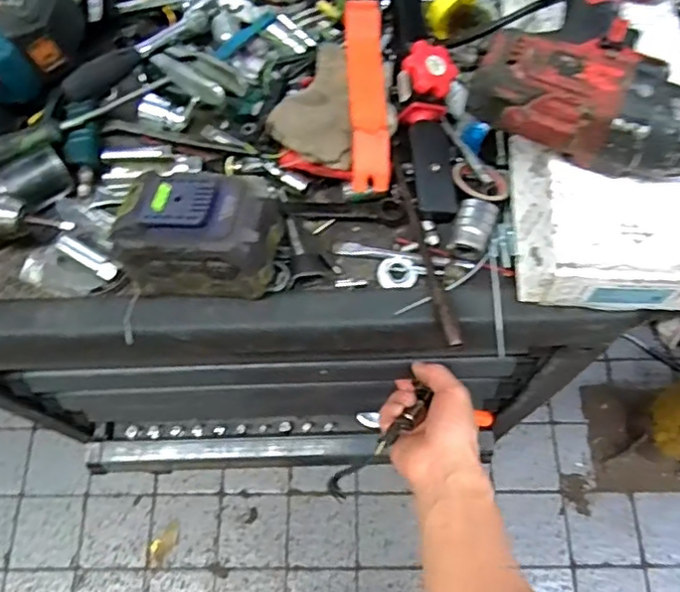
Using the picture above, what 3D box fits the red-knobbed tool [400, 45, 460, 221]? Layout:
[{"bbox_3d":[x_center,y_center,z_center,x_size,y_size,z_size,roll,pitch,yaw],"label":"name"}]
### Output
[{"bbox_3d":[0.082,-0.147,0.545,0.046,0.035,0.156,-3,87,0],"label":"red-knobbed tool"}]

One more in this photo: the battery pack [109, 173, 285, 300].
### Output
[{"bbox_3d":[-0.113,-0.052,0.490,0.122,0.069,0.085,6,67,5],"label":"battery pack"}]

